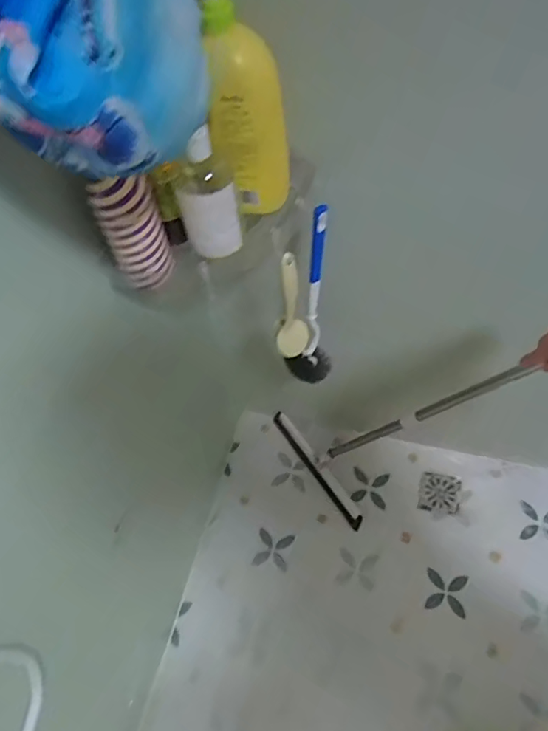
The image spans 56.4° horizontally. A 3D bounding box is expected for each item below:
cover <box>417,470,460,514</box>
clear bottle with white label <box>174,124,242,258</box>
[{"bbox_3d":[0.407,0.312,1.255,0.095,0.004,0.095,10,61,11],"label":"cover"},{"bbox_3d":[-0.078,-0.202,0.582,0.065,0.153,0.072,-13,59,-3],"label":"clear bottle with white label"}]

